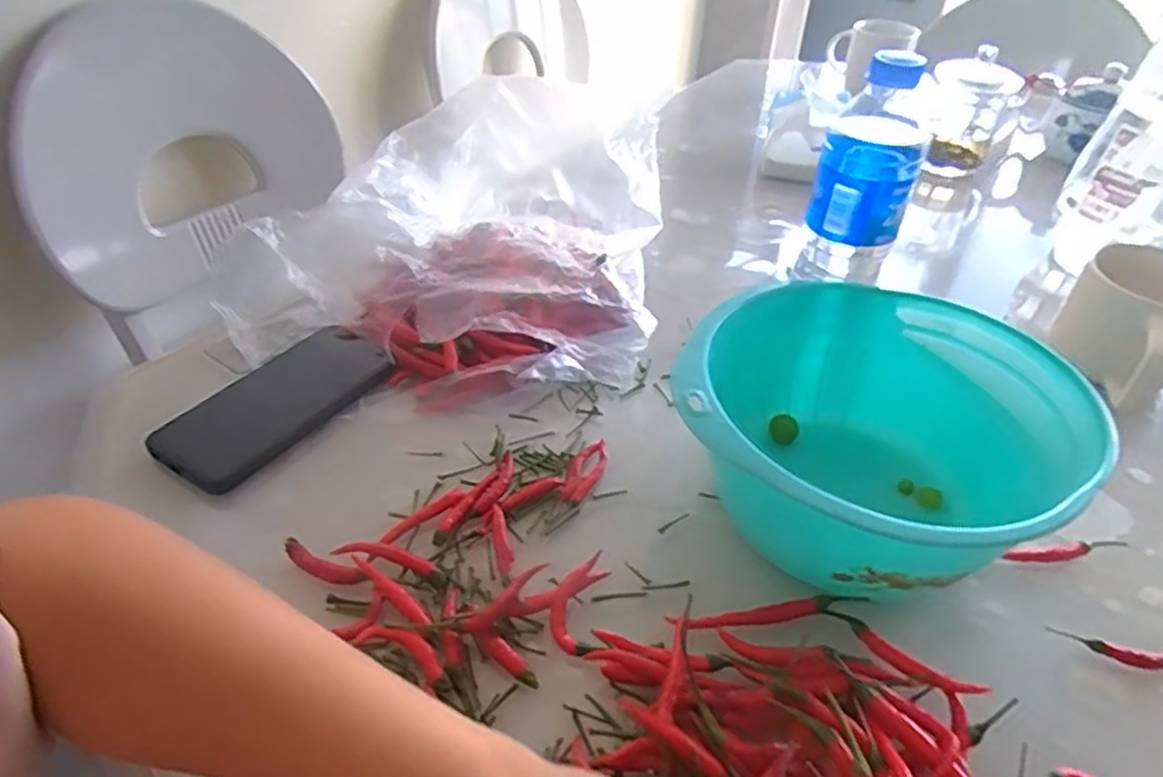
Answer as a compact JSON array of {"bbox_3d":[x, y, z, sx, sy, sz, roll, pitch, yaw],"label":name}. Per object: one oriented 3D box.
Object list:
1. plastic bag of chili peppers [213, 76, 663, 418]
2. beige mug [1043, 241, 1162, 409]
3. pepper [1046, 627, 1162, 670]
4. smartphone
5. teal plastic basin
[{"bbox_3d":[-0.085,-0.155,0.639,0.299,0.102,0.406,8,41,6],"label":"plastic bag of chili peppers"},{"bbox_3d":[0.396,-0.044,0.537,0.091,0.085,0.090,-29,50,-31],"label":"beige mug"},{"bbox_3d":[0.290,0.141,0.392,0.072,0.006,0.014,8,41,6],"label":"pepper"},{"bbox_3d":[-0.210,0.010,0.511,0.077,0.017,0.159,24,46,23],"label":"smartphone"},{"bbox_3d":[0.173,0.028,0.437,0.198,0.098,0.211,1,41,-1],"label":"teal plastic basin"}]

